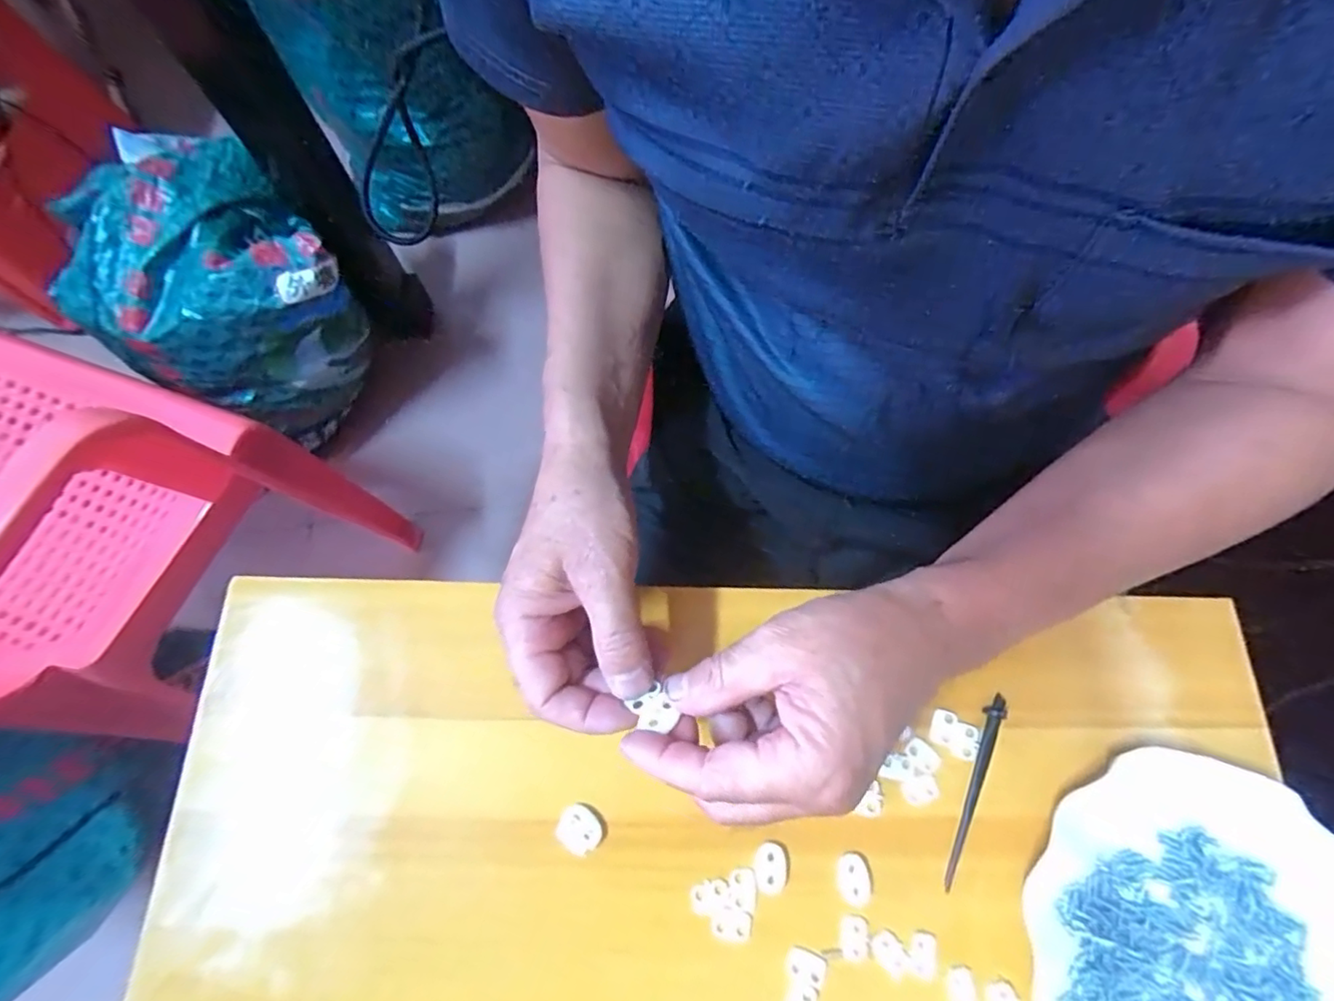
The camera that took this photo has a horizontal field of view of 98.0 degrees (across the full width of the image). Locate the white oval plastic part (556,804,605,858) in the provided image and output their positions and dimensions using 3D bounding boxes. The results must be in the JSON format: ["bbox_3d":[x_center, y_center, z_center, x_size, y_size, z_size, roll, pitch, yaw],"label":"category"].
[{"bbox_3d":[-0.045,0.170,0.300,0.023,0.004,0.021,43,76,12],"label":"white oval plastic part"}]

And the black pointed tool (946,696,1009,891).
[{"bbox_3d":[0.167,0.155,0.313,0.009,0.006,0.103,23,73,6],"label":"black pointed tool"}]

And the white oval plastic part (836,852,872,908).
[{"bbox_3d":[0.096,0.195,0.297,0.017,0.006,0.024,-4,72,-3],"label":"white oval plastic part"}]

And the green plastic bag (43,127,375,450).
[{"bbox_3d":[-0.546,-0.248,0.742,0.261,0.262,0.254,42,76,11],"label":"green plastic bag"}]

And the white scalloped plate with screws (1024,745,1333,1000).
[{"bbox_3d":[0.269,0.228,0.284,0.172,0.018,0.180,0,72,-1],"label":"white scalloped plate with screws"}]

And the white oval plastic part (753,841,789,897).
[{"bbox_3d":[0.053,0.189,0.299,0.017,0.004,0.024,3,72,0],"label":"white oval plastic part"}]

